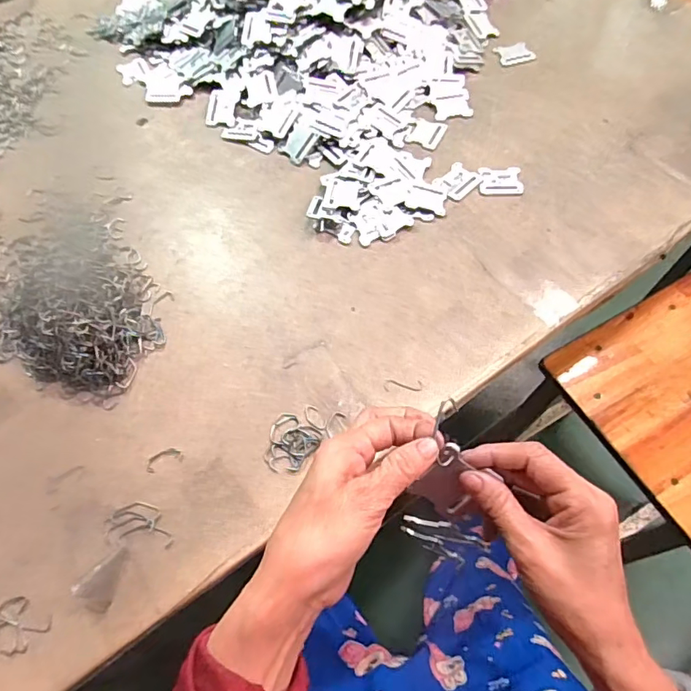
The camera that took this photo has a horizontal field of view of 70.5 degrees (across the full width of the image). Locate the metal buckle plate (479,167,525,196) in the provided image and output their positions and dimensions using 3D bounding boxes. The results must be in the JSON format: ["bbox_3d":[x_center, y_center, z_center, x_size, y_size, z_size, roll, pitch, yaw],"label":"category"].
[{"bbox_3d":[0.192,-0.204,0.605,0.051,0.004,0.045,-1,62,2],"label":"metal buckle plate"}]

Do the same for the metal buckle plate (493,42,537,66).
[{"bbox_3d":[0.246,-0.426,0.713,0.051,0.005,0.039,-16,62,-5],"label":"metal buckle plate"}]

